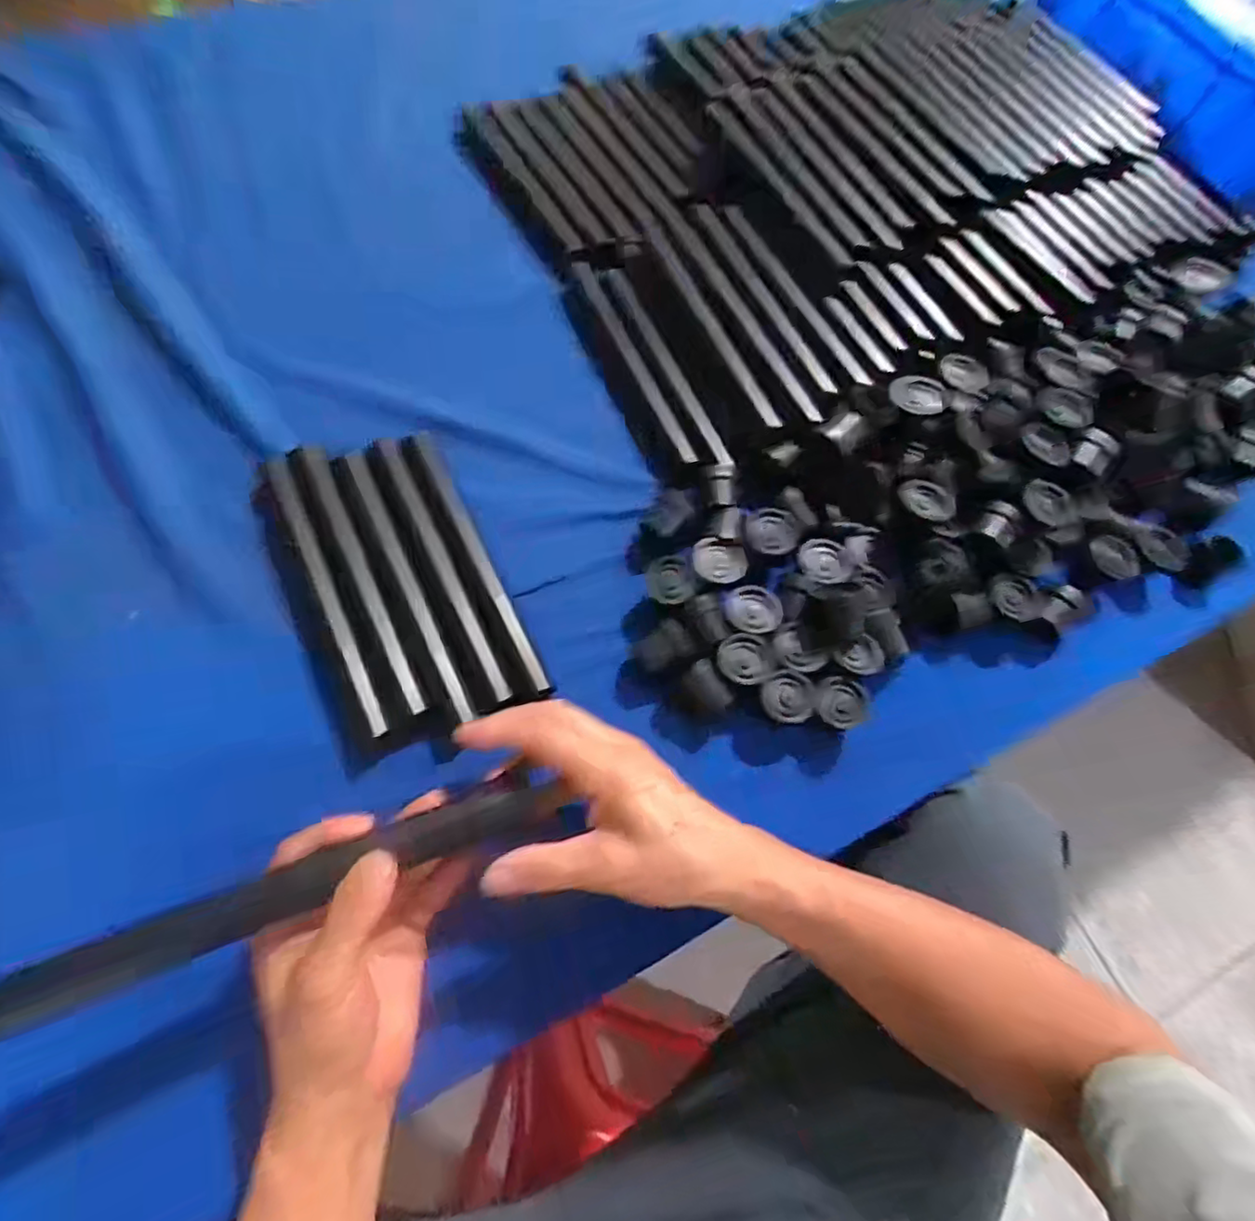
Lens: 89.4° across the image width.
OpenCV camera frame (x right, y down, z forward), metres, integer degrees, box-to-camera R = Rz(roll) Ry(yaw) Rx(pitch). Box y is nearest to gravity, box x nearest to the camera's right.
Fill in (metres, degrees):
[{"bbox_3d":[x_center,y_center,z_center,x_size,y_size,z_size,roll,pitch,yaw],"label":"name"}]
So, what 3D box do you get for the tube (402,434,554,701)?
[{"bbox_3d":[-0.110,-0.036,0.451,0.024,0.018,0.220,-23,72,-16],"label":"tube"}]

